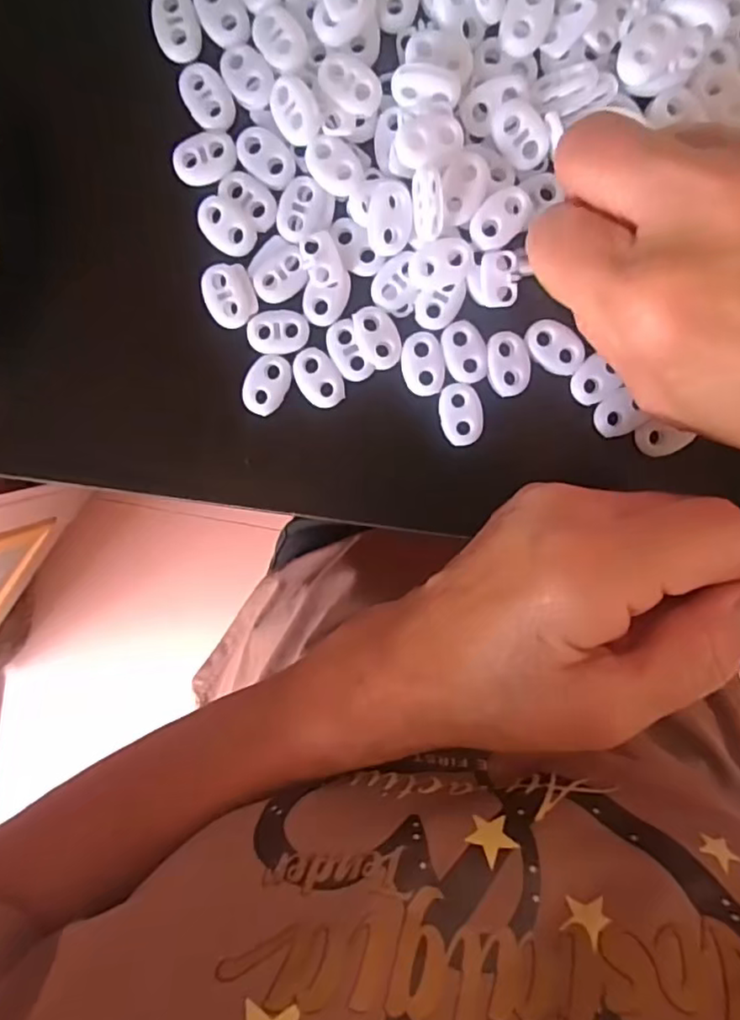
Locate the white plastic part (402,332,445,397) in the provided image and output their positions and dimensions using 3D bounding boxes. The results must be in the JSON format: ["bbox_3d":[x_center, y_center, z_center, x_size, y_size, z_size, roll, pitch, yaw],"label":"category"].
[{"bbox_3d":[0.019,-0.053,0.220,0.015,0.004,0.022,-3,99,4],"label":"white plastic part"}]

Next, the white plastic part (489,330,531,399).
[{"bbox_3d":[0.050,-0.052,0.218,0.015,0.004,0.022,-5,99,4],"label":"white plastic part"}]

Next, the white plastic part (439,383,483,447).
[{"bbox_3d":[0.033,-0.035,0.223,0.015,0.004,0.022,-3,99,4],"label":"white plastic part"}]

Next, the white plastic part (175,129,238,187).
[{"bbox_3d":[-0.058,-0.124,0.214,0.022,0.004,0.015,-27,97,7],"label":"white plastic part"}]

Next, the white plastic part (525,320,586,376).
[{"bbox_3d":[0.066,-0.058,0.217,0.022,0.004,0.015,34,99,-2],"label":"white plastic part"}]

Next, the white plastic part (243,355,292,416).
[{"bbox_3d":[-0.038,-0.047,0.225,0.016,0.004,0.022,27,100,-1],"label":"white plastic part"}]

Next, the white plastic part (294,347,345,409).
[{"bbox_3d":[-0.019,-0.048,0.222,0.015,0.004,0.023,-30,96,8],"label":"white plastic part"}]

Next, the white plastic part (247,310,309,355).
[{"bbox_3d":[-0.034,-0.065,0.222,0.022,0.004,0.015,1,99,3],"label":"white plastic part"}]

